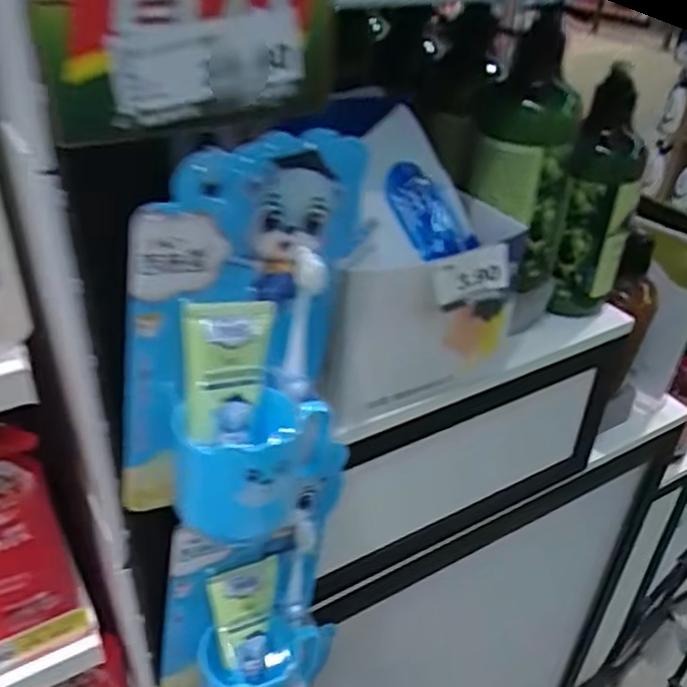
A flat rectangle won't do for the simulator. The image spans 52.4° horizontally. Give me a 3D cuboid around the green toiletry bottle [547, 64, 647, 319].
[{"bbox_3d":[0.224,-0.121,0.609,0.058,0.208,0.054,15,36,17],"label":"green toiletry bottle"}]

